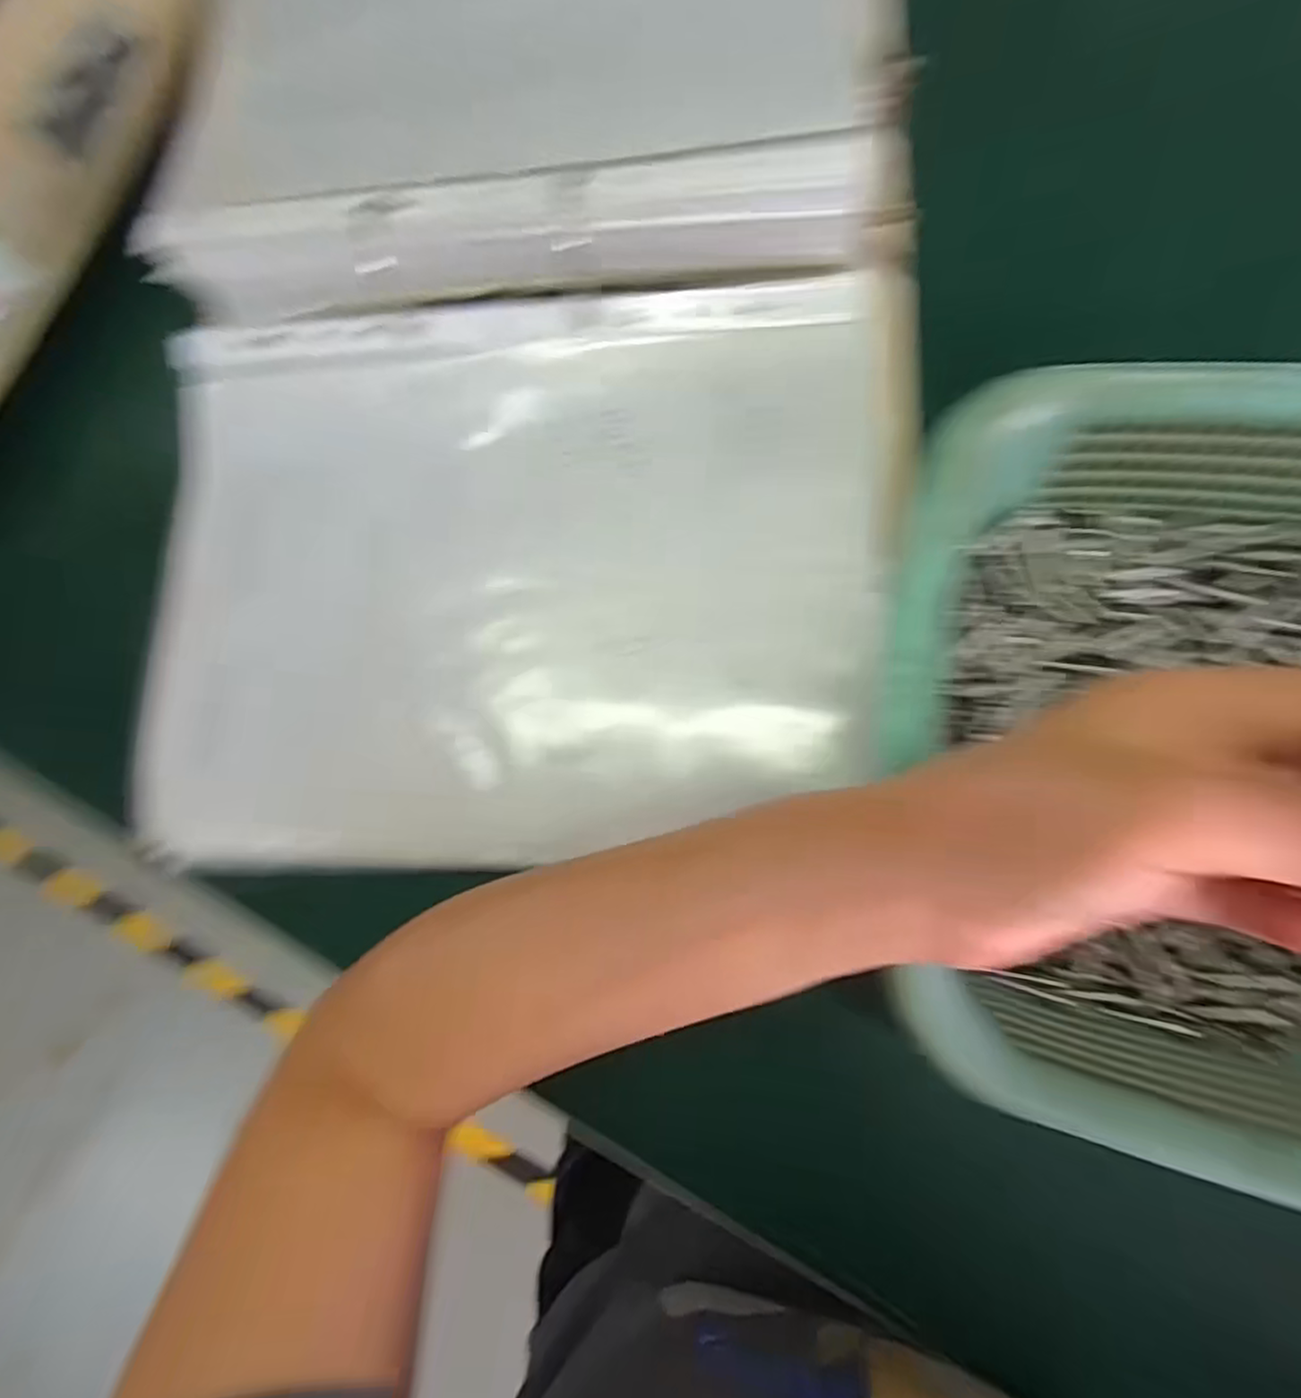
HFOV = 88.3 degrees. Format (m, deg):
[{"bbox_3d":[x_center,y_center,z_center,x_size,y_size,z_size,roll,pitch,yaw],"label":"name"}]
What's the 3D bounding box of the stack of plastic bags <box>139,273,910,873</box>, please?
[{"bbox_3d":[-0.058,-0.053,0.281,0.315,0.019,0.237,-1,83,7],"label":"stack of plastic bags"}]

